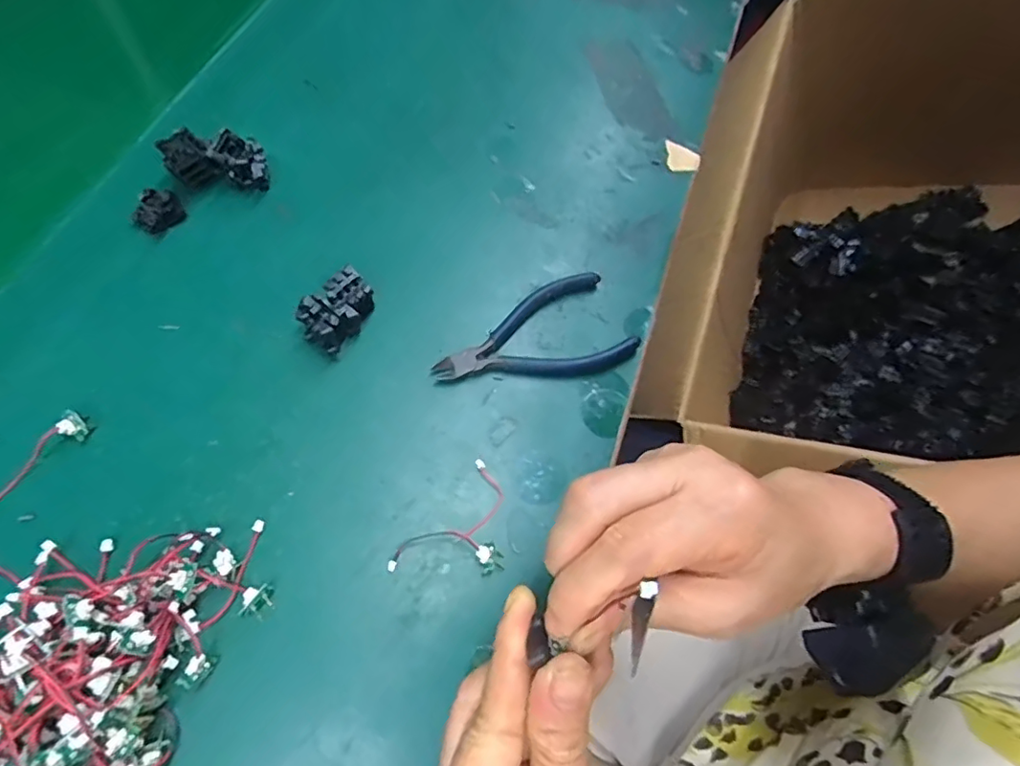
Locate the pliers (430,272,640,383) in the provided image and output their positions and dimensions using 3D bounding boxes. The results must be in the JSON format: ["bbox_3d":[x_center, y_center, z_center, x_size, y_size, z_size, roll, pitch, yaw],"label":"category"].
[{"bbox_3d":[0.012,-0.027,0.329,0.116,0.009,0.060,-17,69,-14],"label":"pliers"}]

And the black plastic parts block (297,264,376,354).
[{"bbox_3d":[-0.095,-0.040,0.312,0.028,0.026,0.044,35,67,9],"label":"black plastic parts block"}]

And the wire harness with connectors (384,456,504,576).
[{"bbox_3d":[-0.021,0.076,0.276,0.044,0.008,0.069,39,67,10],"label":"wire harness with connectors"}]

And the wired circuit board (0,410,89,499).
[{"bbox_3d":[-0.234,0.039,0.270,0.015,0.009,0.060,37,67,10],"label":"wired circuit board"}]

